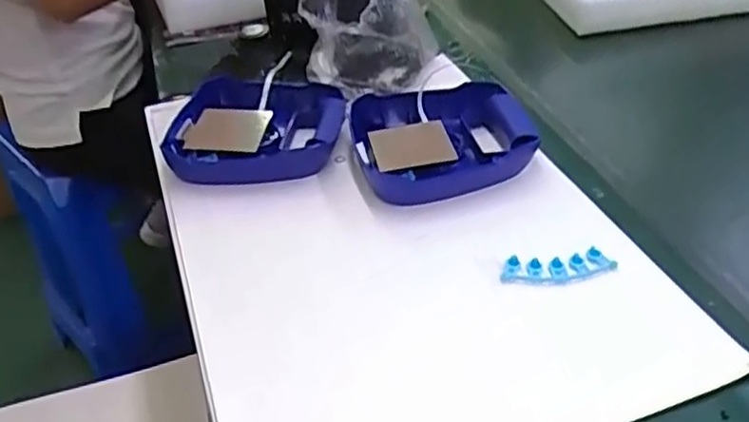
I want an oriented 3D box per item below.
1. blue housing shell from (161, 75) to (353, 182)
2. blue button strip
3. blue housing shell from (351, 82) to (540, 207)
[{"bbox_3d":[-0.131,-0.097,0.803,0.190,0.042,0.174,-4,38,3],"label":"blue housing shell"},{"bbox_3d":[0.157,0.049,0.609,0.096,0.013,0.027,-7,38,-1],"label":"blue button strip"},{"bbox_3d":[0.075,-0.077,0.758,0.189,0.040,0.164,-7,38,-1],"label":"blue housing shell"}]

